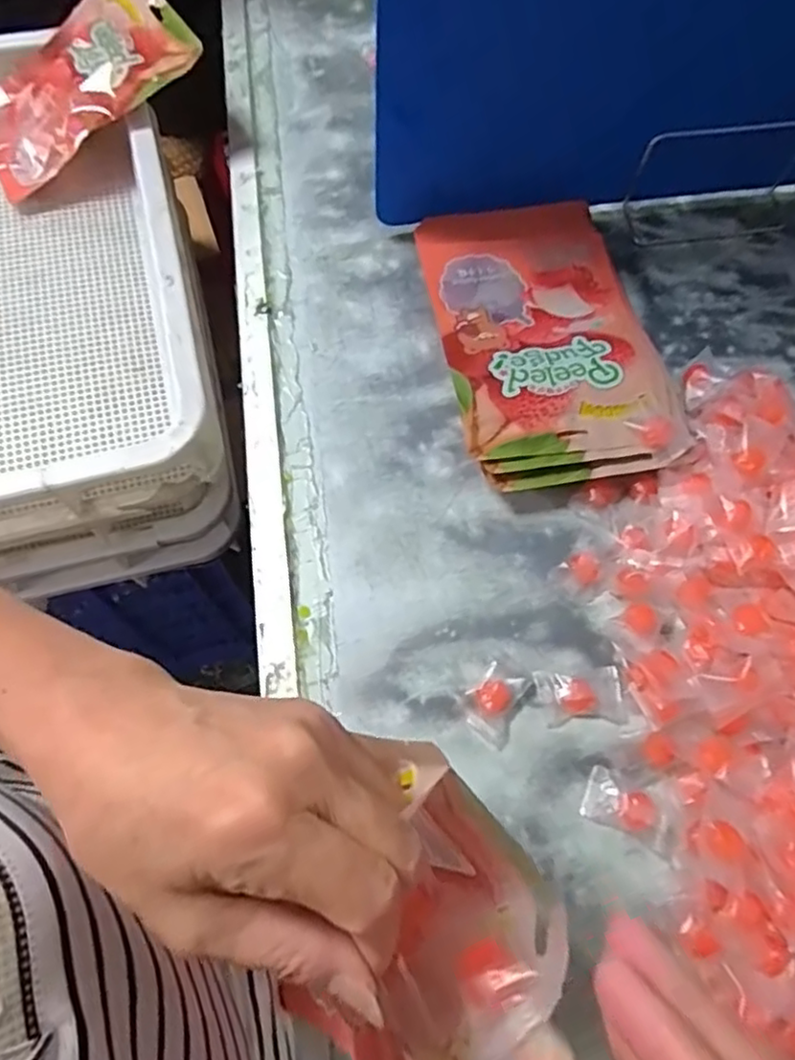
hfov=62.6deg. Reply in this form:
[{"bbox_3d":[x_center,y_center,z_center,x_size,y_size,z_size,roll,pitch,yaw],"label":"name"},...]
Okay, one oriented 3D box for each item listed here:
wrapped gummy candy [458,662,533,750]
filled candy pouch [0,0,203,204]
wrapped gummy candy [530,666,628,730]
[{"bbox_3d":[0.063,0.113,0.428,0.037,0.012,0.045,26,69,10],"label":"wrapped gummy candy"},{"bbox_3d":[-0.291,-0.406,0.590,0.210,0.023,0.137,-35,70,6],"label":"filled candy pouch"},{"bbox_3d":[0.120,0.109,0.429,0.058,0.014,0.035,-5,67,-3],"label":"wrapped gummy candy"}]

